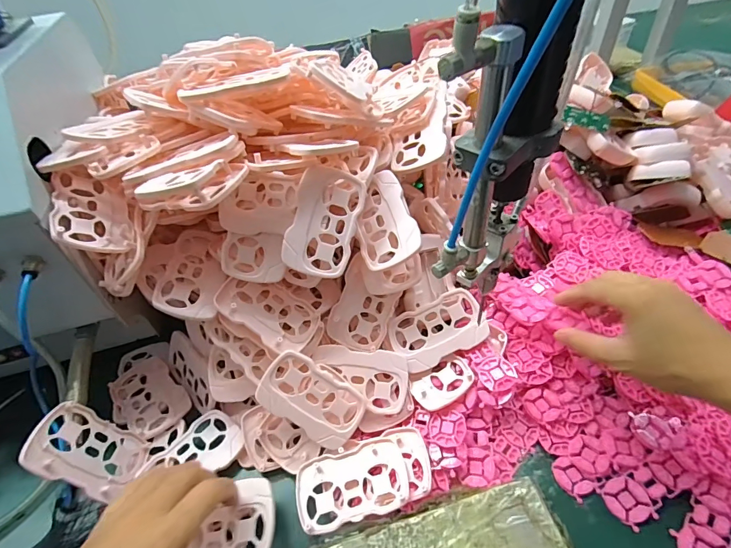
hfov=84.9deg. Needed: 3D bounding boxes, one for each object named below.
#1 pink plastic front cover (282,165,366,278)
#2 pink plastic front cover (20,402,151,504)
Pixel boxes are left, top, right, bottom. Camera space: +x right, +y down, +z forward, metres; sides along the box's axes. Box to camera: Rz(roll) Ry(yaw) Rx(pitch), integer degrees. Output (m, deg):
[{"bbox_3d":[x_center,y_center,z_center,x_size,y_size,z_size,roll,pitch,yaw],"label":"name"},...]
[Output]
[{"bbox_3d":[-0.034,-0.042,0.326,0.053,0.004,0.086,16,89,-8],"label":"pink plastic front cover"},{"bbox_3d":[-0.222,0.144,0.322,0.008,0.084,0.054,-30,28,23],"label":"pink plastic front cover"}]

